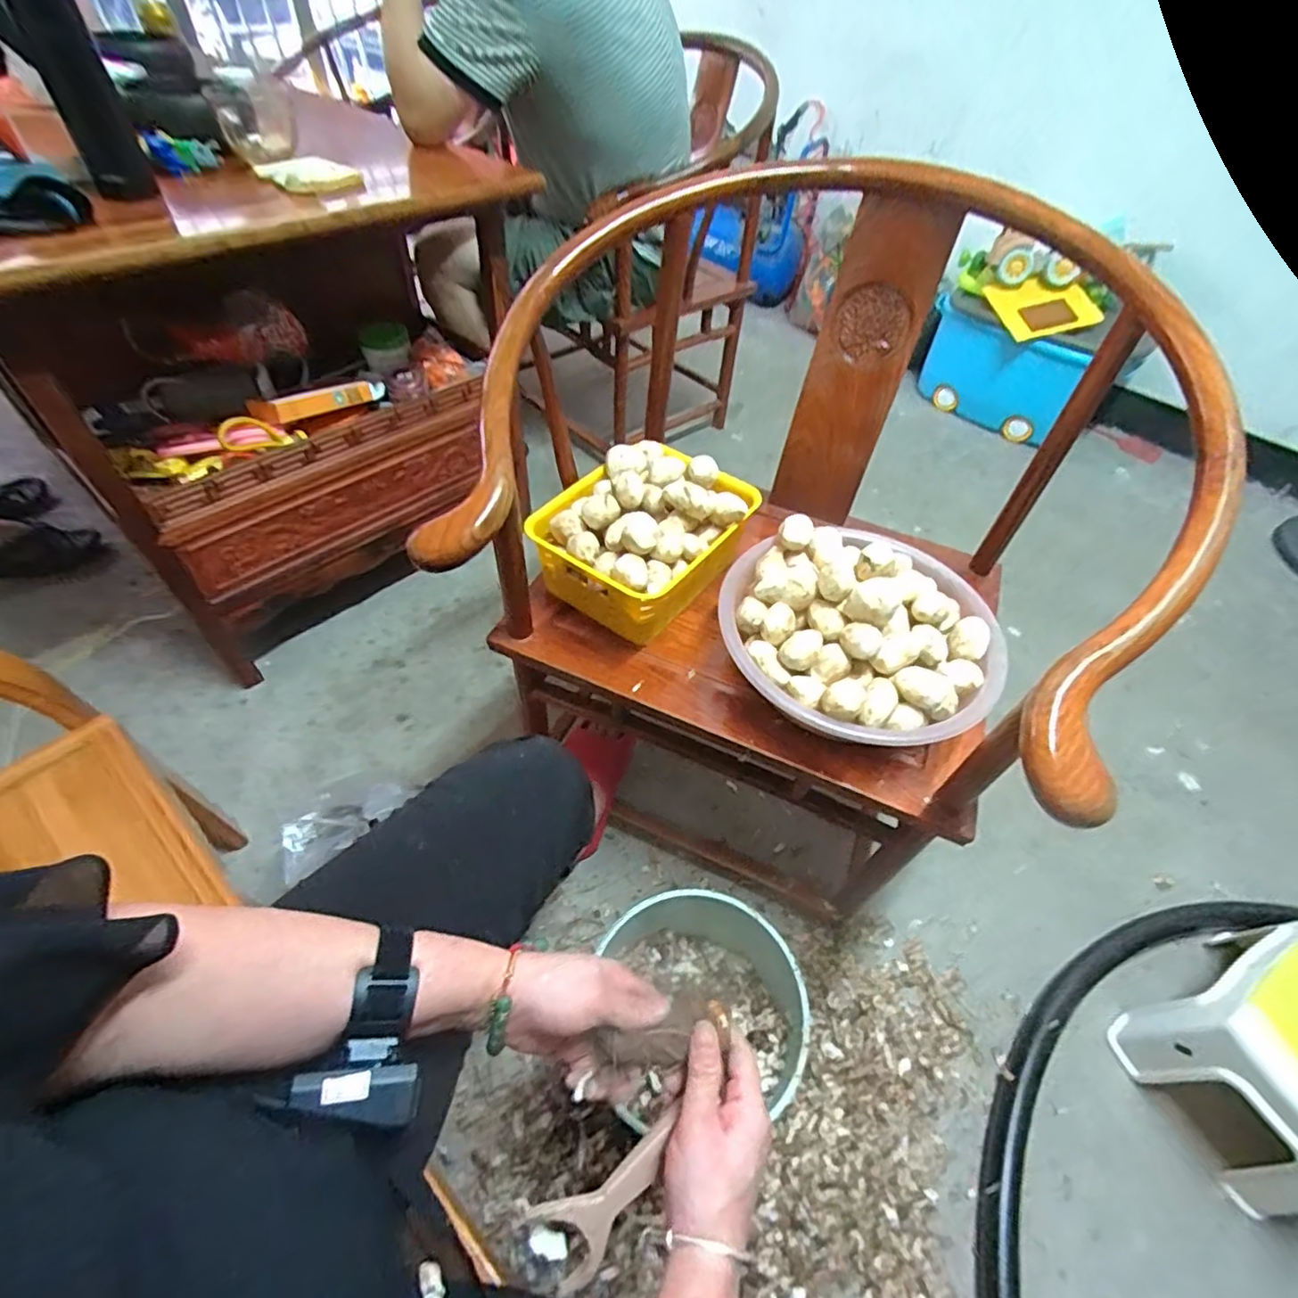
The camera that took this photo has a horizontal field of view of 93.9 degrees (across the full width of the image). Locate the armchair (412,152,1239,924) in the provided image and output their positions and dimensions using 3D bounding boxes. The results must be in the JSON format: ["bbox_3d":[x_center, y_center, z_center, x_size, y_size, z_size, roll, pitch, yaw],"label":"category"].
[{"bbox_3d":[0.159,-0.086,0.785,0.647,0.750,0.581,22,52,13],"label":"armchair"}]

